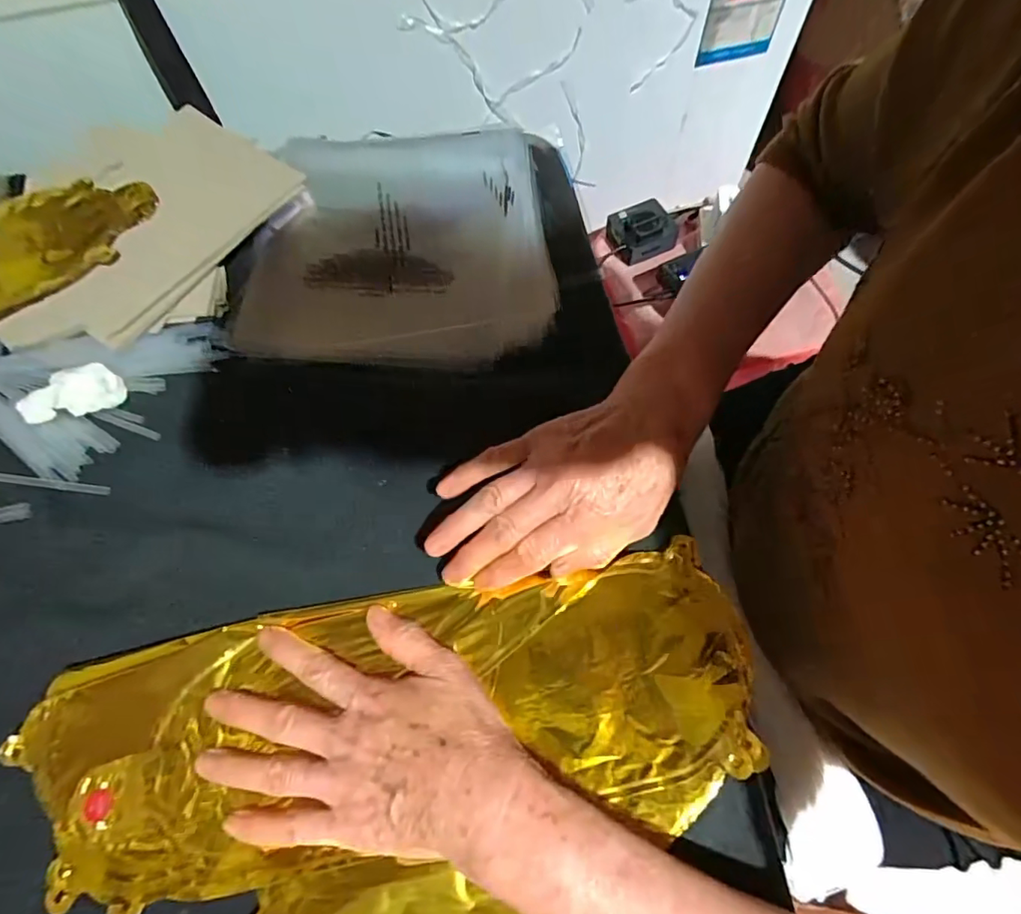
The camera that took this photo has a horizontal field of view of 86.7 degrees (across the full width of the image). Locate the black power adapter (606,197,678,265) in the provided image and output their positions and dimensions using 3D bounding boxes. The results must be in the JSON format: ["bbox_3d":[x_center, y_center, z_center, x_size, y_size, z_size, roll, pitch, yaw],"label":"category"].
[{"bbox_3d":[0.184,-0.316,0.750,0.095,0.040,0.073,-17,66,-4],"label":"black power adapter"}]

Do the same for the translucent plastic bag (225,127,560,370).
[{"bbox_3d":[-0.095,-0.175,0.431,0.244,0.028,0.221,-4,66,2],"label":"translucent plastic bag"}]

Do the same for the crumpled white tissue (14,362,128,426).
[{"bbox_3d":[-0.317,-0.046,0.390,0.066,0.023,0.027,-21,66,-5],"label":"crumpled white tissue"}]

